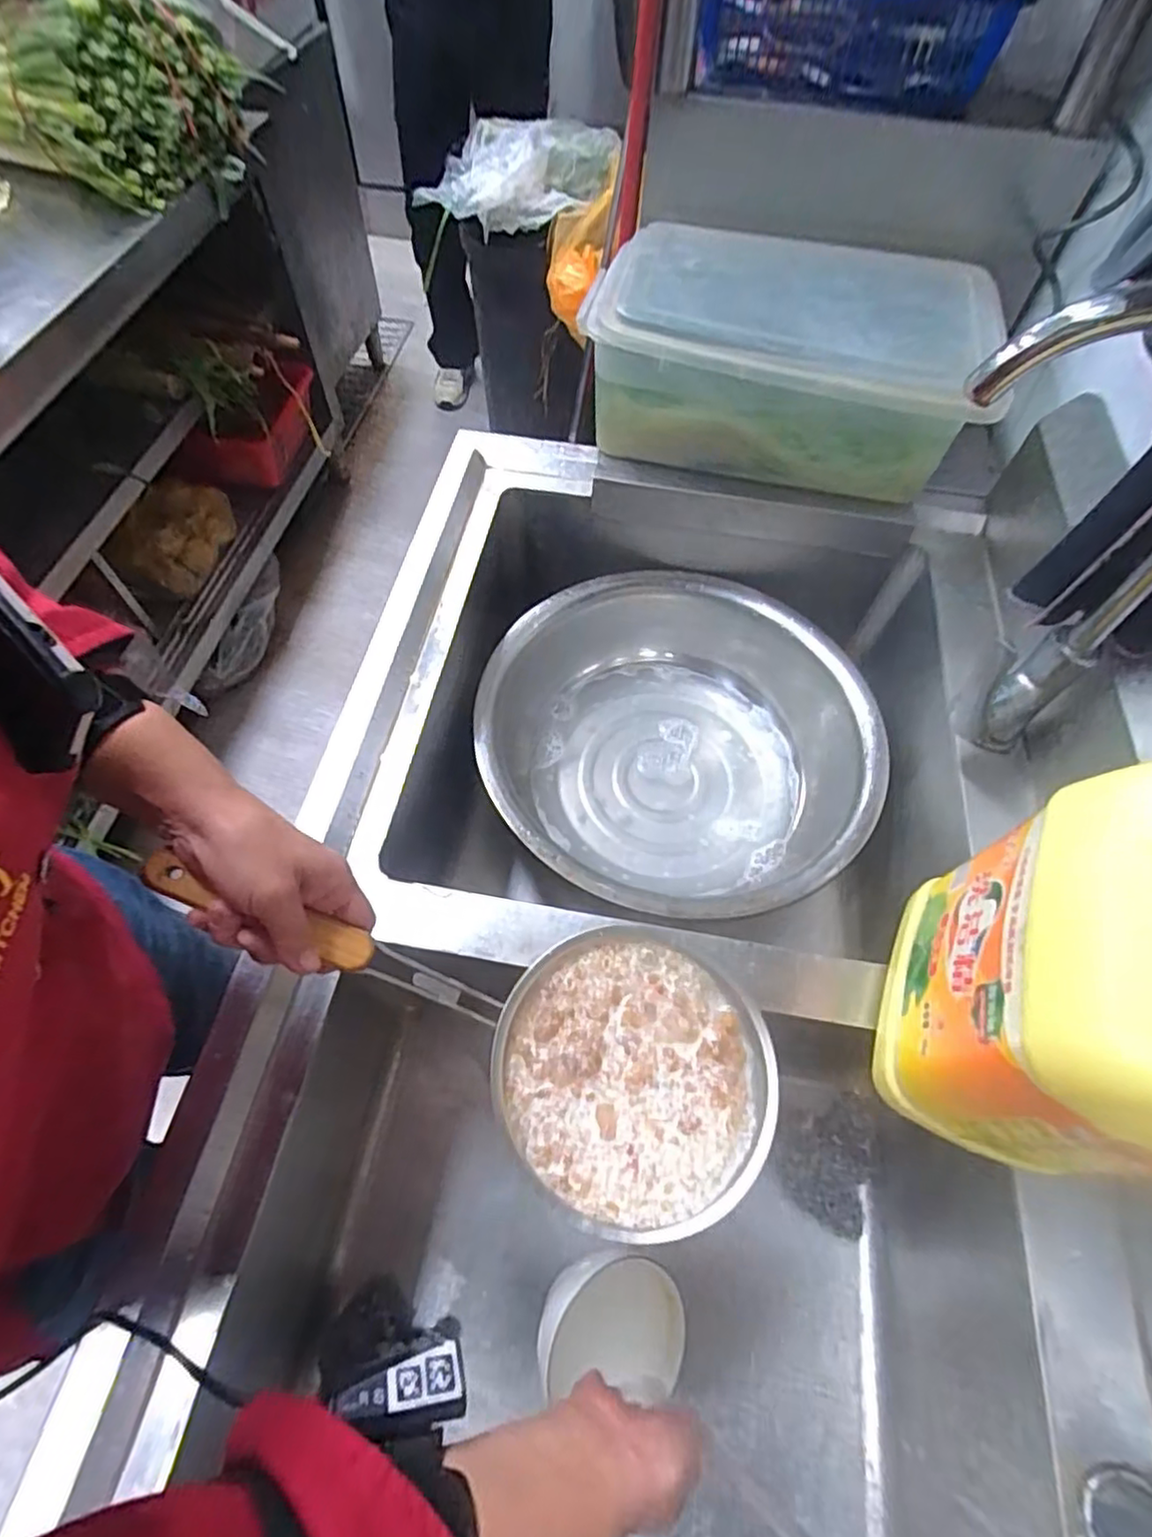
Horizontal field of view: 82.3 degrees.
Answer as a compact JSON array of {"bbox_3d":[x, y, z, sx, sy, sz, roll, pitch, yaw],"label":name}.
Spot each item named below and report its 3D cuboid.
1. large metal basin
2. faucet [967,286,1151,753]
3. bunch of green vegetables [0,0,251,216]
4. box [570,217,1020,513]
[{"bbox_3d":[0.123,-0.025,0.831,0.456,0.152,0.444,1,61,-2],"label":"large metal basin"},{"bbox_3d":[0.334,-0.152,0.495,0.194,0.354,0.068,30,64,14],"label":"faucet"},{"bbox_3d":[-0.854,-1.158,1.096,0.533,0.203,0.316,25,63,12],"label":"bunch of green vegetables"},{"bbox_3d":[0.240,-0.491,0.790,0.444,0.159,0.277,15,61,6],"label":"box"}]

